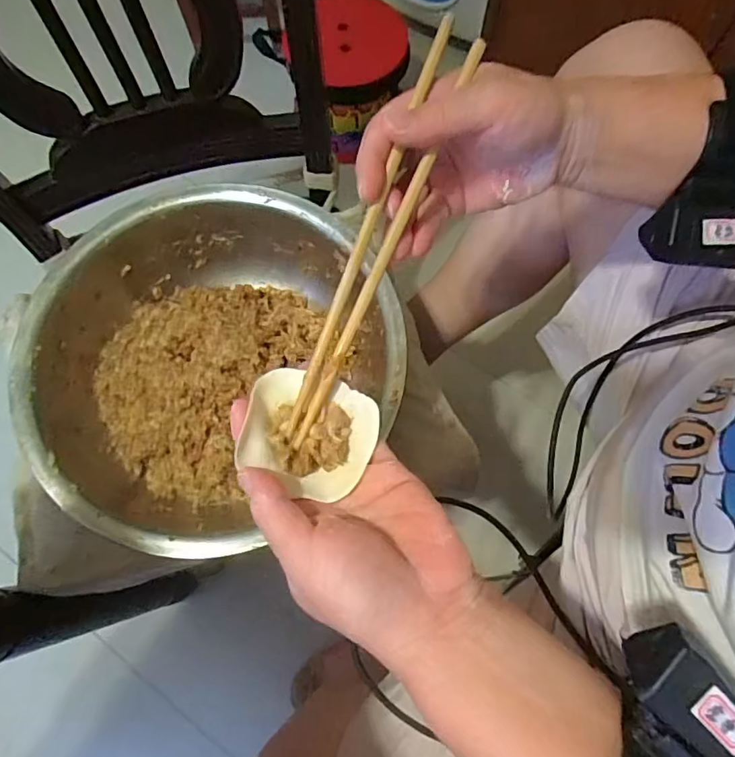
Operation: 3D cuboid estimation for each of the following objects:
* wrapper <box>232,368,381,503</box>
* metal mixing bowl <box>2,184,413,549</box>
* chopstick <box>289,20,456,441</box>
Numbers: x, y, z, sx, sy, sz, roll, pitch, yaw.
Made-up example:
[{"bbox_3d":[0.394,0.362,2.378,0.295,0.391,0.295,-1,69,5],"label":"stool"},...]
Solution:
[{"bbox_3d":[-0.032,0.029,0.279,0.069,0.016,0.061,18,73,6],"label":"wrapper"},{"bbox_3d":[-0.147,-0.018,0.496,0.323,0.097,0.301,0,72,0],"label":"metal mixing bowl"},{"bbox_3d":[0.000,-0.078,0.273,0.007,0.007,0.233,21,92,7],"label":"chopstick"}]

